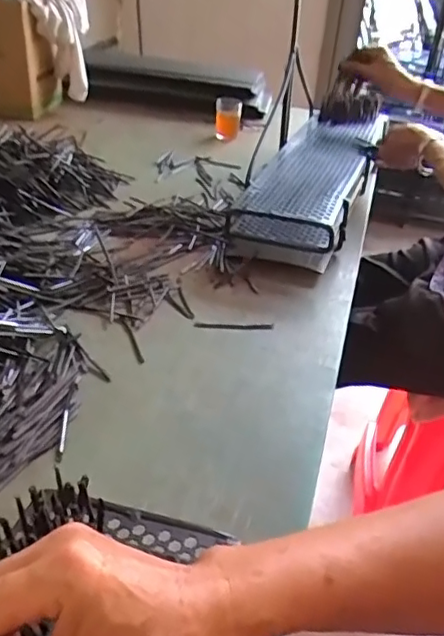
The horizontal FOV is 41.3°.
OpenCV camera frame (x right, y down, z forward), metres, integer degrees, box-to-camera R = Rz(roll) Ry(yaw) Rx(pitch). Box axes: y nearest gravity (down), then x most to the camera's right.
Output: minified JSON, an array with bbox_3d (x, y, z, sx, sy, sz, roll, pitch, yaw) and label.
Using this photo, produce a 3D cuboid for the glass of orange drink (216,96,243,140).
[{"bbox_3d":[0.014,-0.447,1.301,0.053,0.076,0.052,6,35,3],"label":"glass of orange drink"}]

